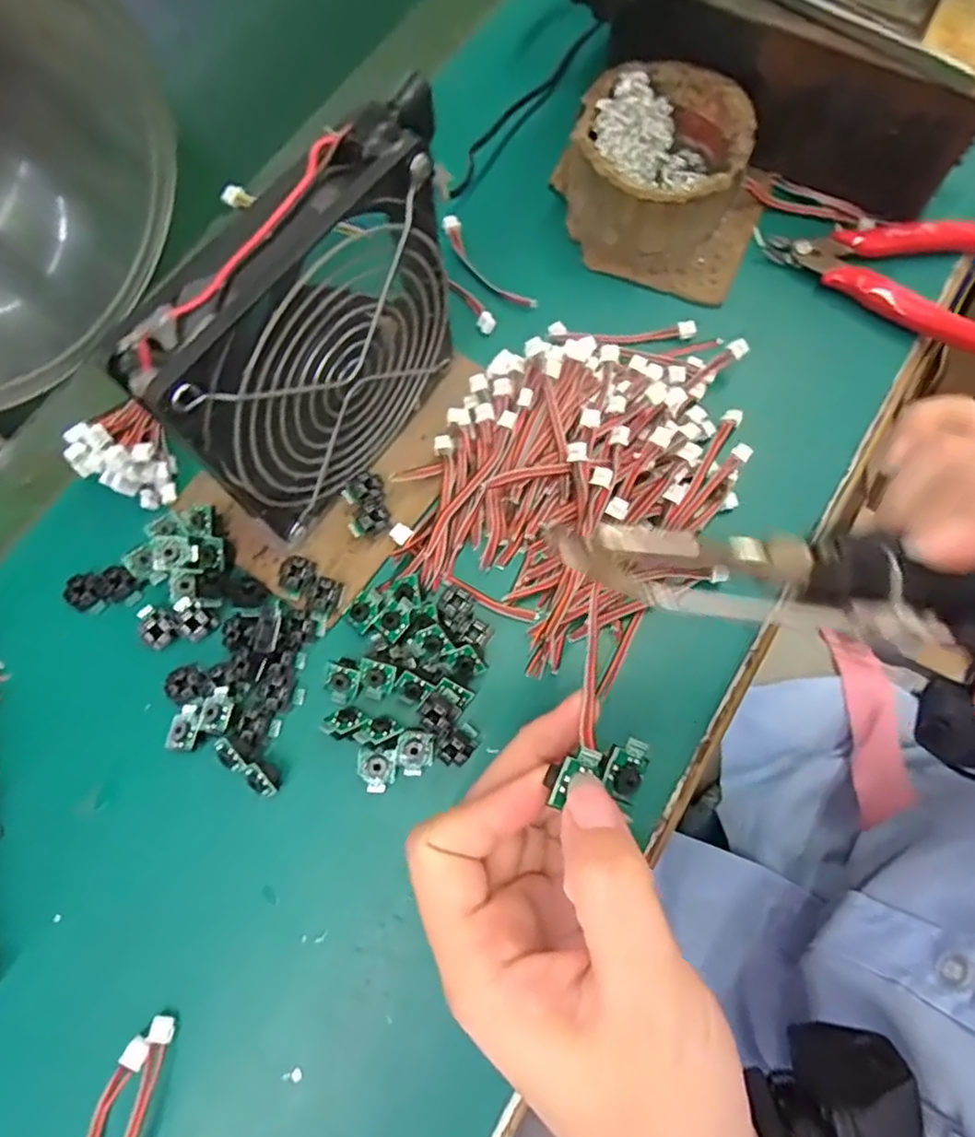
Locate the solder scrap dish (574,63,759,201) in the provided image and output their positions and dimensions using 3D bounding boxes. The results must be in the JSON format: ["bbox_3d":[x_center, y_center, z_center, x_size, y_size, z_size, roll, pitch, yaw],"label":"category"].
[{"bbox_3d":[0.085,-0.205,0.320,0.081,0.041,0.081,0,74,0],"label":"solder scrap dish"}]

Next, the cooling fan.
[{"bbox_3d":[-0.059,-0.080,0.241,0.028,0.124,0.124,35,77,10],"label":"cooling fan"}]

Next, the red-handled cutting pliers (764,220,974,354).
[{"bbox_3d":[0.202,-0.147,0.315,0.117,0.014,0.076,15,74,4],"label":"red-handled cutting pliers"}]

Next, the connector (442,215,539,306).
[{"bbox_3d":[-0.002,-0.156,0.327,0.013,0.004,0.073,-35,77,-9],"label":"connector"}]

